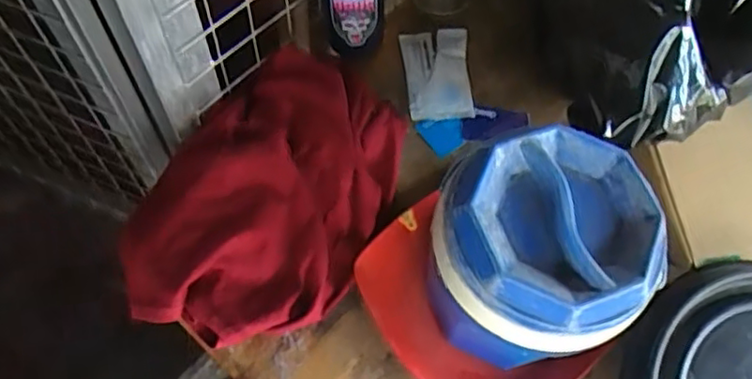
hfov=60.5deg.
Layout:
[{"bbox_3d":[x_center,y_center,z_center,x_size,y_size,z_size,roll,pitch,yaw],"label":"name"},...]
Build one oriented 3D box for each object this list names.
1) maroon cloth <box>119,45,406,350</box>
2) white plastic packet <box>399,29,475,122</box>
[{"bbox_3d":[-0.119,-0.003,0.710,0.247,0.067,0.346,23,66,8],"label":"maroon cloth"},{"bbox_3d":[0.077,-0.145,0.805,0.080,0.017,0.123,-2,65,-4],"label":"white plastic packet"}]

